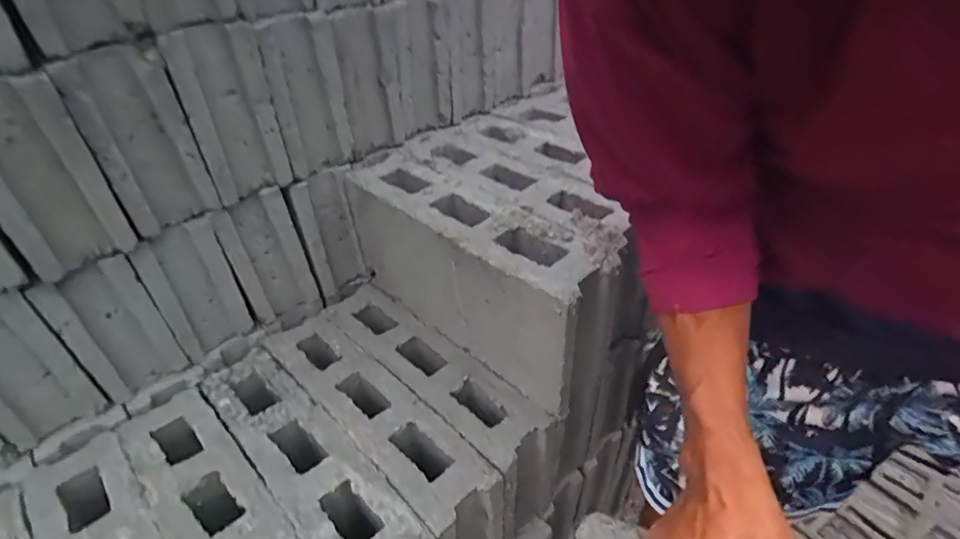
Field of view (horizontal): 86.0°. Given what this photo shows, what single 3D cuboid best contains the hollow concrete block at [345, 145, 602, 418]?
[{"bbox_3d":[-0.022,-0.001,0.691,0.107,0.204,0.419,-29,42,-31],"label":"hollow concrete block"}]

